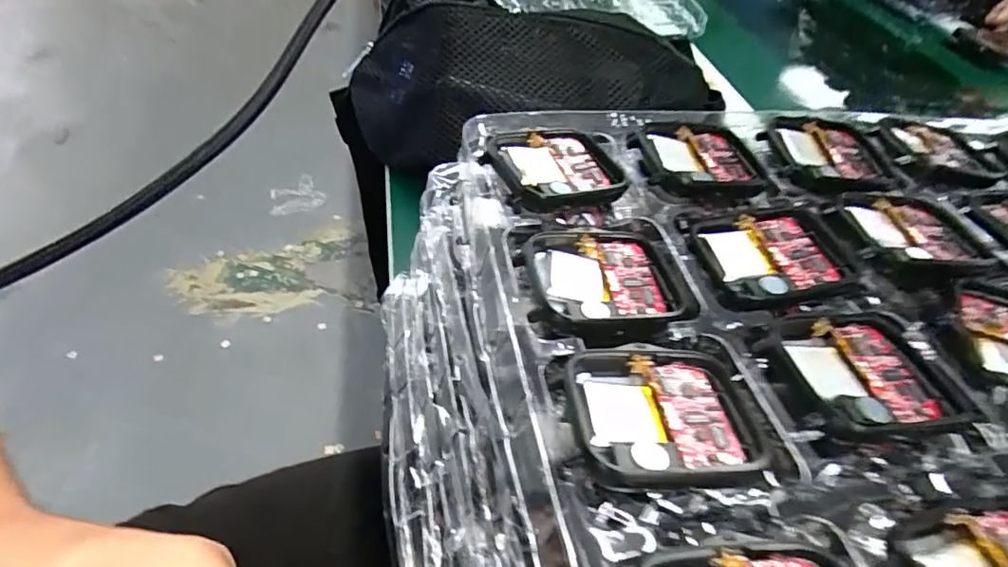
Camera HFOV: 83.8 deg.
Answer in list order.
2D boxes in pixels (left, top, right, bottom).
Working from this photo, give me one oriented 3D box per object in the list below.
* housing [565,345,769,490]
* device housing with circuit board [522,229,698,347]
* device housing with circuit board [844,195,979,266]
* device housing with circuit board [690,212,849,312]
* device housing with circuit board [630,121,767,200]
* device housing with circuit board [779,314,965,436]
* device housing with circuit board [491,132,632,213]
[{"bbox_3d":[0.038,0.030,0.134,0.044,0.007,0.039,2,46,-6],"label":"housing"},{"bbox_3d":[0.029,0.001,0.168,0.044,0.009,0.045,-1,46,-8],"label":"device housing with circuit board"},{"bbox_3d":[0.138,-0.019,0.192,0.041,0.004,0.038,7,46,-1],"label":"device housing with circuit board"},{"bbox_3d":[0.085,-0.010,0.177,0.048,0.004,0.037,-6,47,-13],"label":"device housing with circuit board"},{"bbox_3d":[0.073,-0.047,0.210,0.043,0.006,0.039,-4,47,-11],"label":"device housing with circuit board"},{"bbox_3d":[0.096,0.022,0.147,0.044,0.005,0.035,-4,47,-11],"label":"device housing with circuit board"},{"bbox_3d":[0.019,-0.041,0.198,0.044,0.008,0.038,-8,48,-15],"label":"device housing with circuit board"}]

